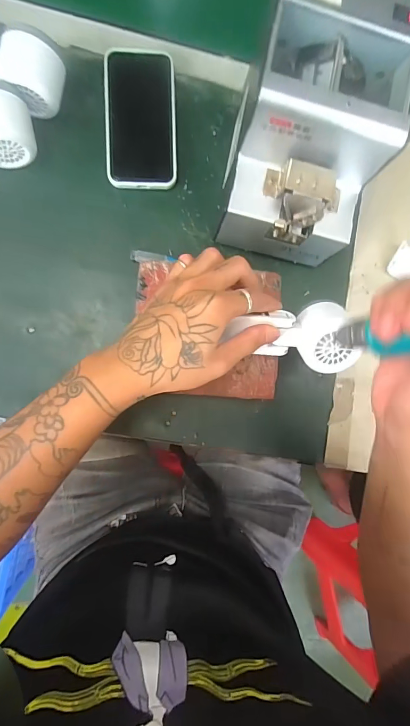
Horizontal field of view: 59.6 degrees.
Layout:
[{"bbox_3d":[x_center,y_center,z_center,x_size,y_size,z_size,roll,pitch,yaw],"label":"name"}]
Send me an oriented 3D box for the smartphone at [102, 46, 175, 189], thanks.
[{"bbox_3d":[-0.069,-0.264,0.387,0.073,0.006,0.146,-1,94,-3],"label":"smartphone"}]

